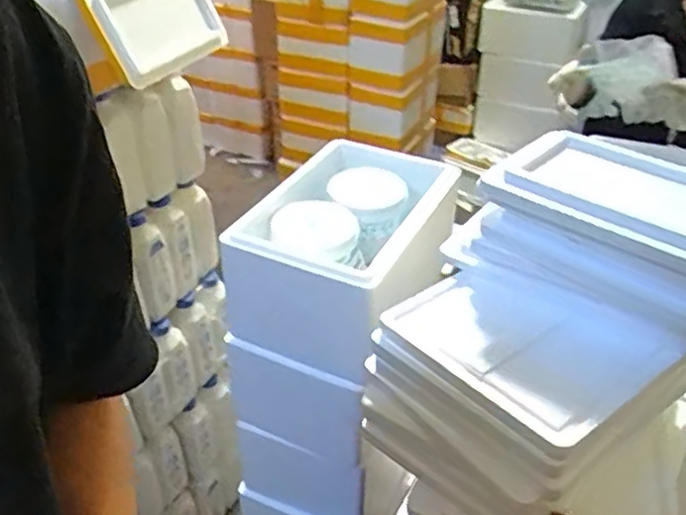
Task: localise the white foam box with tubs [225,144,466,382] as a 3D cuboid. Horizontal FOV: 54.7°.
[{"bbox_3d":[0.005,-0.010,0.996,0.238,0.202,0.329,19,40,24],"label":"white foam box with tubs"}]

